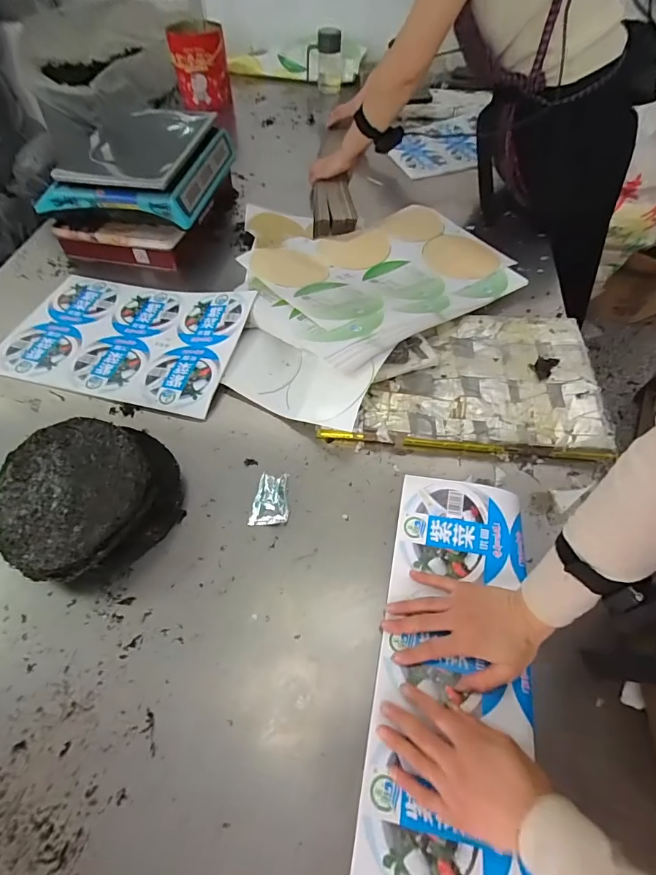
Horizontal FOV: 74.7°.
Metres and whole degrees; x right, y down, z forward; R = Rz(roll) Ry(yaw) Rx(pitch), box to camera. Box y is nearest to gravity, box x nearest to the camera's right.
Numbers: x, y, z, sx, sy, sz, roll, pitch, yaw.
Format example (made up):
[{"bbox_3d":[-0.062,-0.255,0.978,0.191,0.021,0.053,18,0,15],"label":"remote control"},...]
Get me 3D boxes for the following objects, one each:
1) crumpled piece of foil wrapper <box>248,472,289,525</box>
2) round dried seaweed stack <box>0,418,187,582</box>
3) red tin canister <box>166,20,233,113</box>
[{"bbox_3d":[-0.080,0.086,0.606,0.051,0.014,0.076,2,55,2],"label":"crumpled piece of foil wrapper"},{"bbox_3d":[-0.315,0.079,0.570,0.216,0.082,0.195,-21,58,-13],"label":"round dried seaweed stack"},{"bbox_3d":[-0.412,-1.206,1.395,0.169,0.176,0.205,-11,57,-7],"label":"red tin canister"}]

